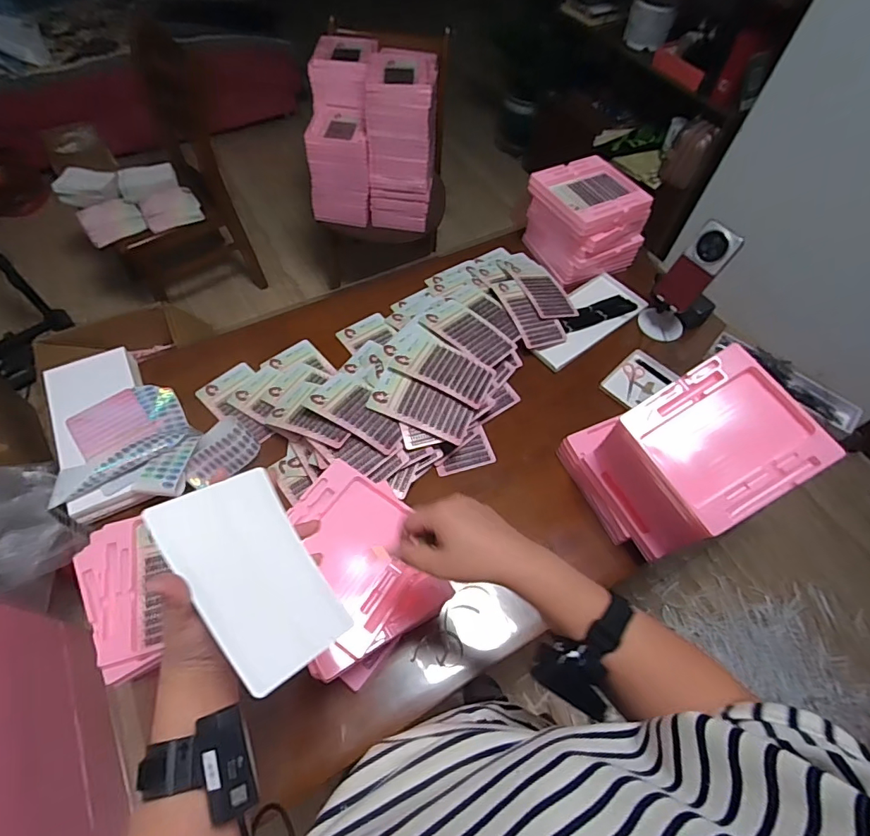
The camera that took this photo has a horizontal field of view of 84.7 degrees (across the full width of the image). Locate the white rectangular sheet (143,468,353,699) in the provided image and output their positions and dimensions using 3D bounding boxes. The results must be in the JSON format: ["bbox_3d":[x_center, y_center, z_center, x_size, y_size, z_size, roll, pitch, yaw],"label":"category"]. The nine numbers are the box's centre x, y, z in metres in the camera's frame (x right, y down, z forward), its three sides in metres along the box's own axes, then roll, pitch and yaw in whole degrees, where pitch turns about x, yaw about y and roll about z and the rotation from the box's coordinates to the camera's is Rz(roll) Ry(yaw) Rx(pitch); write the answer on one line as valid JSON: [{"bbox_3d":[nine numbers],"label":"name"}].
[{"bbox_3d":[-0.149,0.128,0.401,0.104,0.015,0.168,-21,66,-49],"label":"white rectangular sheet"}]

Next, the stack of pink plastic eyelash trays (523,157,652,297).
[{"bbox_3d":[0.335,-0.453,1.096,0.202,0.179,0.219,-27,64,-19],"label":"stack of pink plastic eyelash trays"}]

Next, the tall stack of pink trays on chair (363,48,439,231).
[{"bbox_3d":[-0.109,-0.926,1.606,0.213,0.451,0.265,3,58,-2],"label":"tall stack of pink trays on chair"}]

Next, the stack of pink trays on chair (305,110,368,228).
[{"bbox_3d":[-0.322,-0.854,1.630,0.193,0.297,0.195,0,58,-4],"label":"stack of pink trays on chair"}]

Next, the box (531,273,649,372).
[{"bbox_3d":[0.331,-0.224,1.059,0.327,0.017,0.134,-33,66,-21],"label":"box"}]

